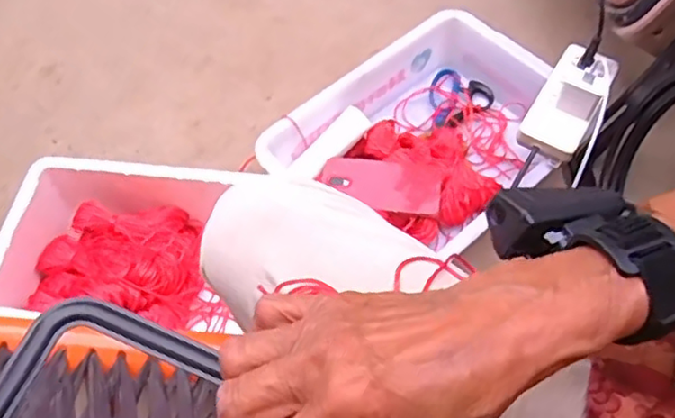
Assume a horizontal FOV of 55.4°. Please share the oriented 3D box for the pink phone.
[{"bbox_3d":[0.060,-0.037,0.893,0.163,0.013,0.081,10,58,6],"label":"pink phone"}]

